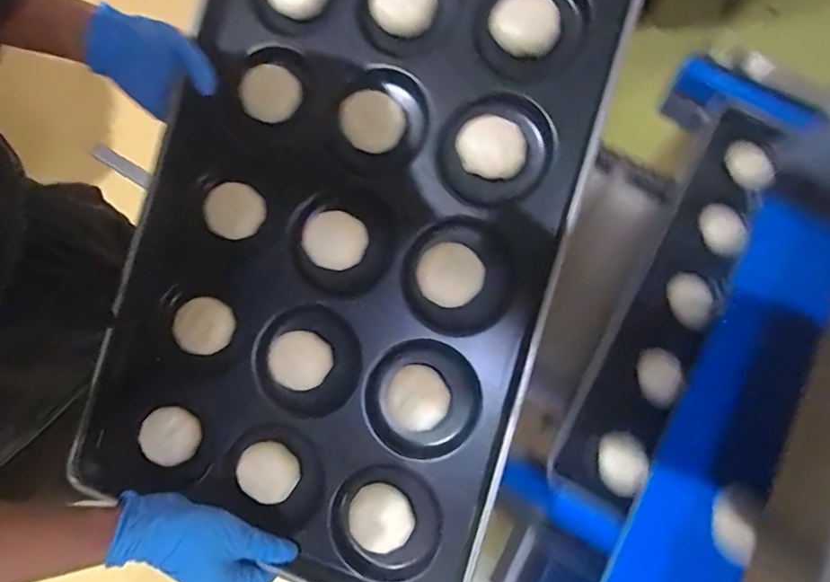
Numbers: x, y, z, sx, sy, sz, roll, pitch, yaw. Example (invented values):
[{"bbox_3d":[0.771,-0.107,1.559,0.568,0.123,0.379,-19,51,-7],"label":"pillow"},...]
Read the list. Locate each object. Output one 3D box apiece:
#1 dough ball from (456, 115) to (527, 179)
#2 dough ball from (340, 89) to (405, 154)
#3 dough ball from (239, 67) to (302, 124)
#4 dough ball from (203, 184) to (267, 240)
[{"bbox_3d":[0.069,-0.129,0.452,0.061,0.017,0.051,22,98,8],"label":"dough ball"},{"bbox_3d":[-0.040,-0.158,0.472,0.055,0.030,0.051,0,73,-1],"label":"dough ball"},{"bbox_3d":[-0.143,-0.198,0.507,0.059,0.022,0.059,2,103,7],"label":"dough ball"},{"bbox_3d":[-0.179,-0.079,0.502,0.059,0.021,0.053,15,94,4],"label":"dough ball"}]

